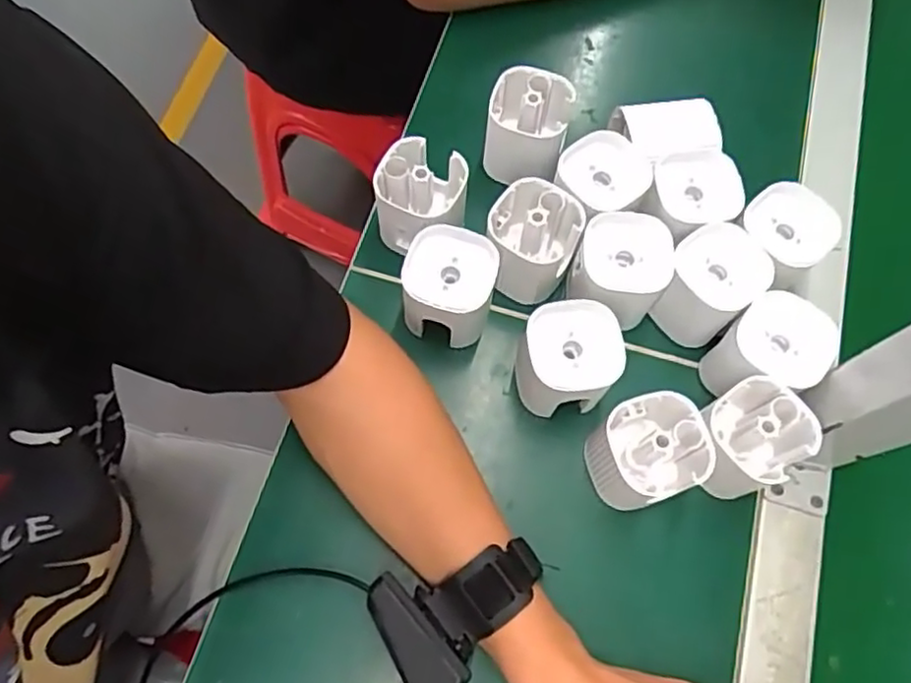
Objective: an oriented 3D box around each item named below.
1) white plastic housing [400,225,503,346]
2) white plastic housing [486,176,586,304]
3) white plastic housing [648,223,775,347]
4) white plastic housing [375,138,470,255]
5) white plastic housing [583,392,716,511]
[{"bbox_3d":[-0.005,-0.031,0.428,0.056,0.066,0.056,17,68,4],"label":"white plastic housing"},{"bbox_3d":[0.049,-0.063,0.439,0.056,0.066,0.055,1,68,-3],"label":"white plastic housing"},{"bbox_3d":[0.159,-0.035,0.428,0.051,0.064,0.053,33,70,10],"label":"white plastic housing"},{"bbox_3d":[-0.023,-0.089,0.447,0.057,0.069,0.059,9,68,1],"label":"white plastic housing"},{"bbox_3d":[0.110,0.066,0.390,0.056,0.064,0.057,-13,69,-8],"label":"white plastic housing"}]

